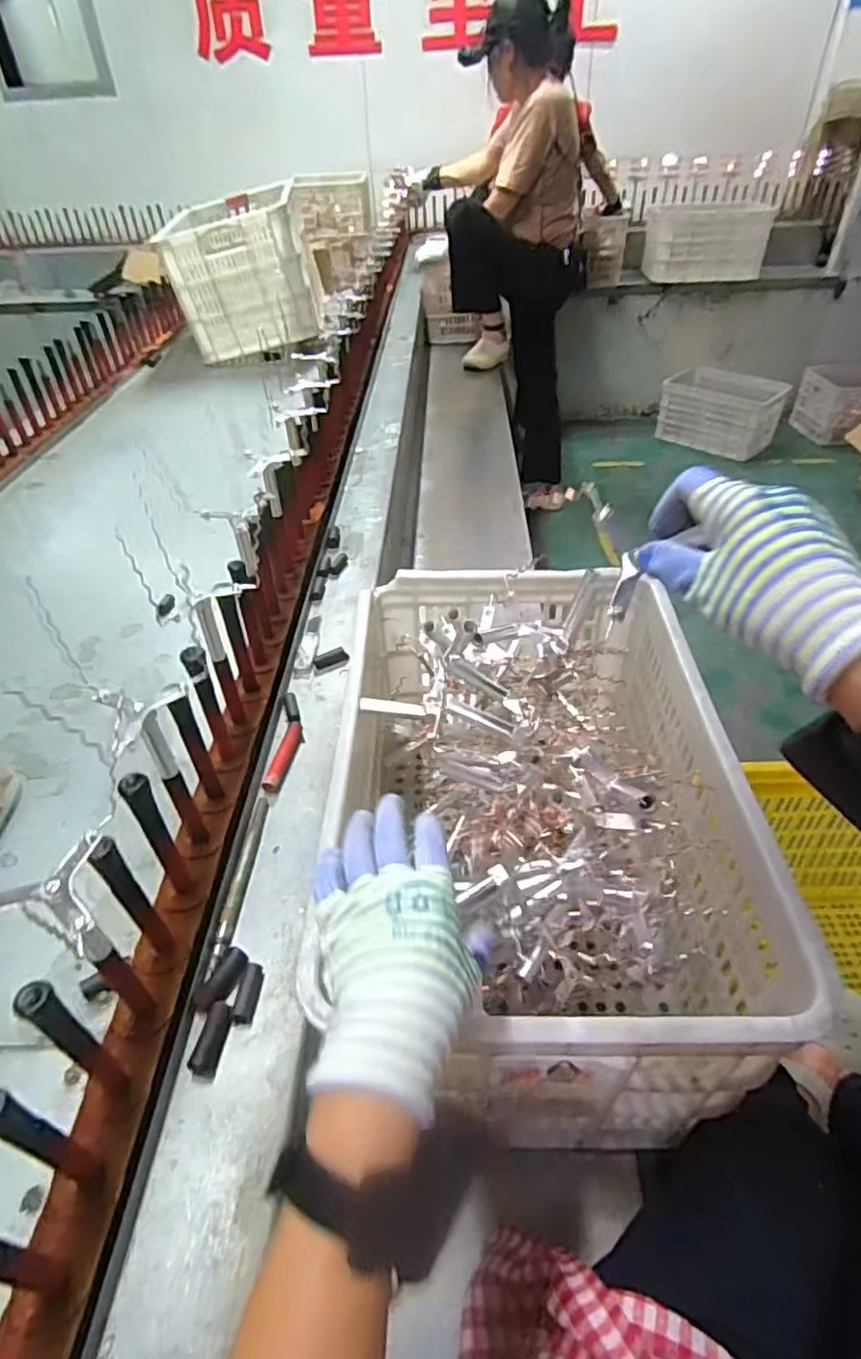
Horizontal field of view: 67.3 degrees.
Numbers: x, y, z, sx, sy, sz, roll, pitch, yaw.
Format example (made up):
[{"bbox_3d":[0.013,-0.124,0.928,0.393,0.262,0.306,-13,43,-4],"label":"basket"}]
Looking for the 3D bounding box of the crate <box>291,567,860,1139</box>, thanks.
[{"bbox_3d":[0.095,0.135,0.693,0.349,0.294,0.549,-2,42,2],"label":"crate"}]

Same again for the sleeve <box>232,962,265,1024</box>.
[{"bbox_3d":[-0.145,0.250,0.515,0.015,0.011,0.042,2,42,6],"label":"sleeve"}]

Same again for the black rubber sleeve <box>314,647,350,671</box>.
[{"bbox_3d":[-0.127,-0.026,0.823,0.043,0.013,0.016,-25,46,-22],"label":"black rubber sleeve"}]

